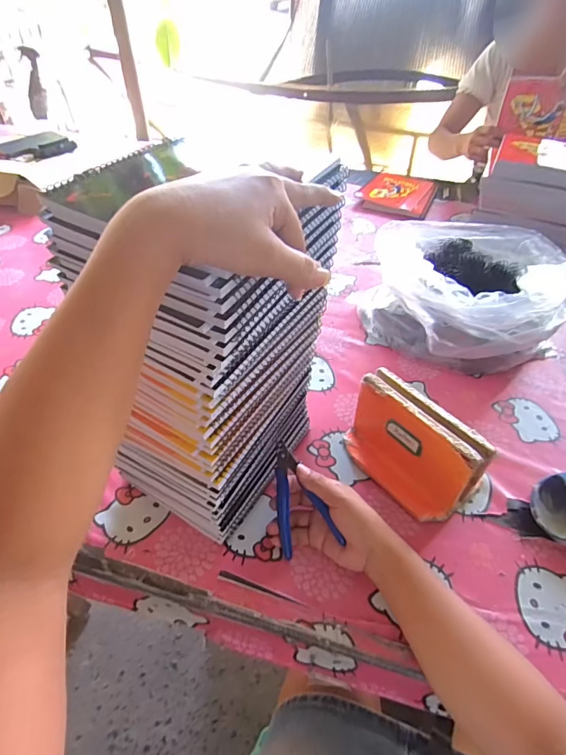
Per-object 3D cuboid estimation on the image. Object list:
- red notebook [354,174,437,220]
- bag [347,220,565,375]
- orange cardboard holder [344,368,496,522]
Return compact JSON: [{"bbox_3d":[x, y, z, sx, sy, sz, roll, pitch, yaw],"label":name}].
[{"bbox_3d":[0.299,-0.483,1.123,0.182,0.030,0.219,19,47,15],"label":"red notebook"},{"bbox_3d":[0.292,-0.130,0.688,0.290,0.152,0.274,-5,45,-8],"label":"bag"},{"bbox_3d":[0.147,0.080,0.503,0.069,0.108,0.158,-30,53,-29],"label":"orange cardboard holder"}]

